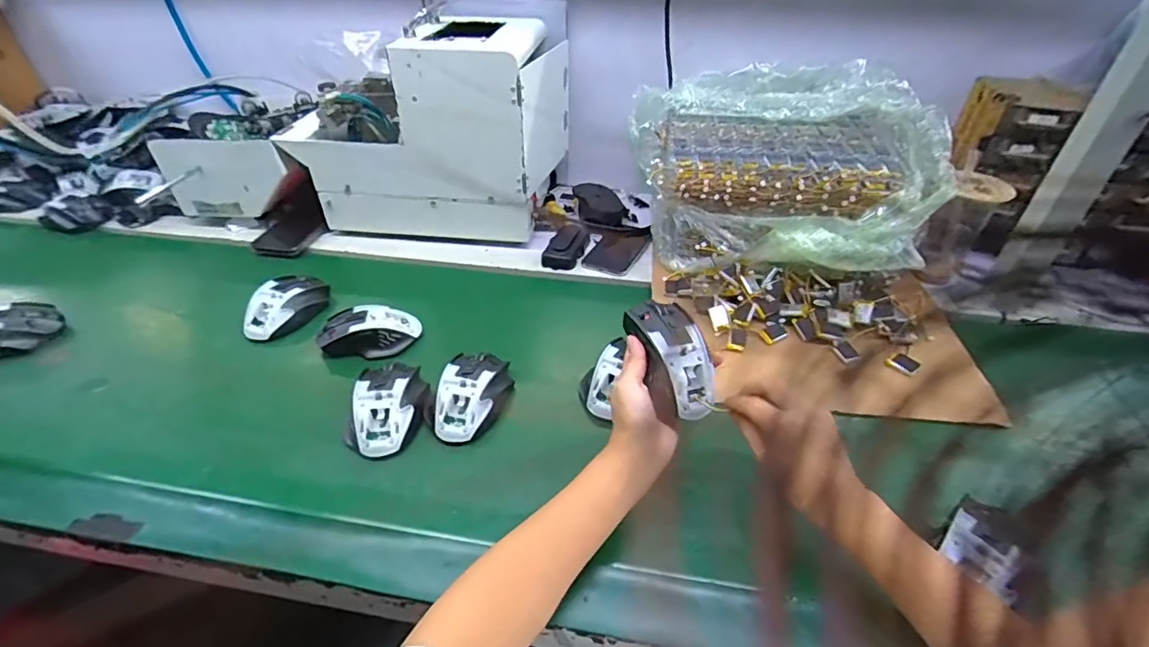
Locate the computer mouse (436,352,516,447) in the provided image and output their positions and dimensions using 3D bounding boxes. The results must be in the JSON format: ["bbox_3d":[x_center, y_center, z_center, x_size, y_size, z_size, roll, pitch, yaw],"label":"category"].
[{"bbox_3d":[-0.106,0.071,0.551,0.064,0.034,0.104,7,41,8],"label":"computer mouse"}]

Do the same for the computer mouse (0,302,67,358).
[{"bbox_3d":[-0.688,0.008,0.633,0.105,0.039,0.066,-10,41,-12],"label":"computer mouse"}]

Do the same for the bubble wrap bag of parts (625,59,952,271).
[{"bbox_3d":[0.268,-0.208,0.732,0.383,0.182,0.313,9,41,9],"label":"bubble wrap bag of parts"}]

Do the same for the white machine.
[{"bbox_3d":[-0.209,-0.303,0.804,0.369,0.257,0.213,5,40,6],"label":"white machine"}]

